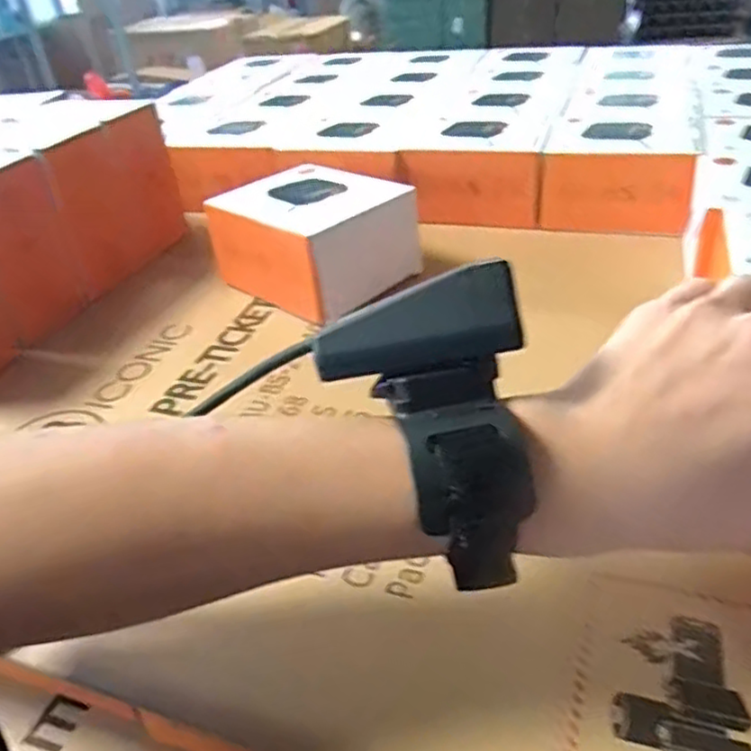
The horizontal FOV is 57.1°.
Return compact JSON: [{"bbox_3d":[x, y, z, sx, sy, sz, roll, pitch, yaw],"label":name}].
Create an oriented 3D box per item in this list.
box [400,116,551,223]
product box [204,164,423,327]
[{"bbox_3d":[0.087,-0.178,0.586,0.114,0.059,0.113,5,37,16],"label":"box"},{"bbox_3d":[-0.044,-0.100,0.487,0.108,0.058,0.097,25,46,36],"label":"product box"}]

